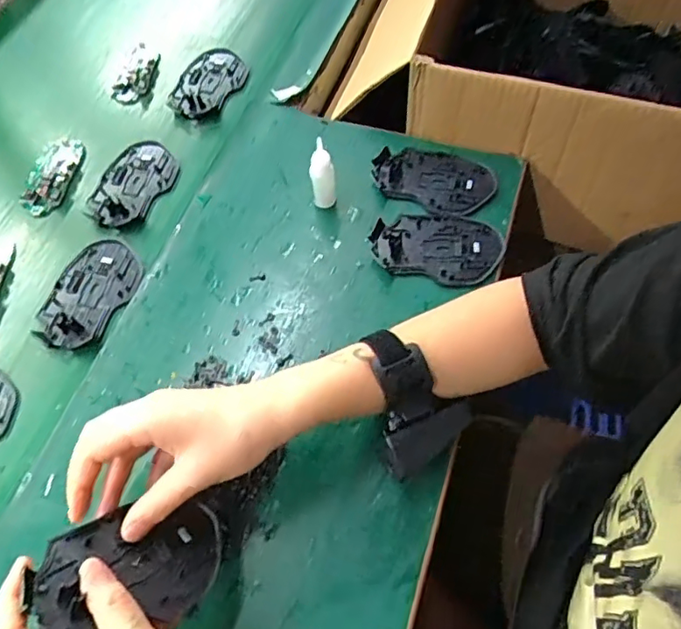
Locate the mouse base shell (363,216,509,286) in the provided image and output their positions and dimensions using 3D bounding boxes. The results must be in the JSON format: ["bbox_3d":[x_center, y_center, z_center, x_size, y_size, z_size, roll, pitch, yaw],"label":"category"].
[{"bbox_3d":[0.087,-0.064,0.504,0.113,0.010,0.073,13,62,10],"label":"mouse base shell"}]

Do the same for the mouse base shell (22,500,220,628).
[{"bbox_3d":[-0.122,0.151,0.335,0.110,0.011,0.075,-3,43,-37],"label":"mouse base shell"}]

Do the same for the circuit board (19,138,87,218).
[{"bbox_3d":[-0.302,-0.146,0.580,0.053,0.008,0.102,5,61,6],"label":"circuit board"}]

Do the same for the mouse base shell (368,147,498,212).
[{"bbox_3d":[0.090,-0.134,0.545,0.115,0.010,0.070,18,63,13],"label":"mouse base shell"}]

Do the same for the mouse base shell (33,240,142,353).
[{"bbox_3d":[-0.228,-0.020,0.504,0.069,0.012,0.110,23,64,15],"label":"mouse base shell"}]

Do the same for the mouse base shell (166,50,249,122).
[{"bbox_3d":[-0.149,-0.267,0.638,0.073,0.017,0.112,21,64,14],"label":"mouse base shell"}]

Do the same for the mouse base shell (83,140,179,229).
[{"bbox_3d":[-0.210,-0.136,0.567,0.074,0.010,0.113,15,62,11],"label":"mouse base shell"}]

